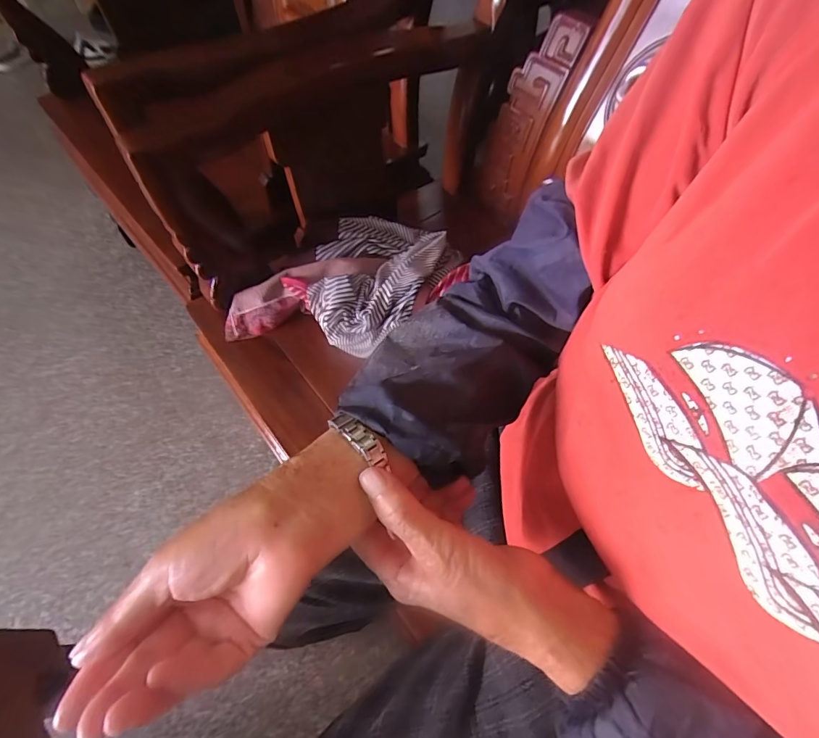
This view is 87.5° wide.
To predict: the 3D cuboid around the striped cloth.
[{"bbox_3d":[-0.052,-0.141,0.656,0.174,0.073,0.241,28,63,16],"label":"striped cloth"}]

